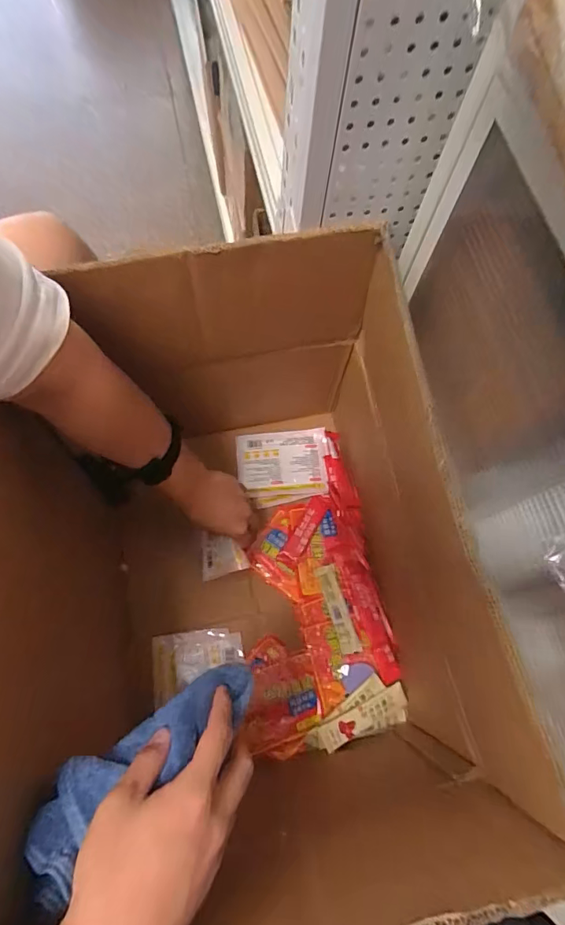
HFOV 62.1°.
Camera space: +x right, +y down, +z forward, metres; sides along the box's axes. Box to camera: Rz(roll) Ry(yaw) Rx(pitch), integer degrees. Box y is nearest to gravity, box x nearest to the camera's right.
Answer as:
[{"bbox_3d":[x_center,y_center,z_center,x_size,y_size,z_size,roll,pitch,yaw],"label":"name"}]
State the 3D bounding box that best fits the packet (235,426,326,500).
[{"bbox_3d":[-0.001,0.002,0.791,0.149,0.009,0.114,-2,71,-4],"label":"packet"}]

